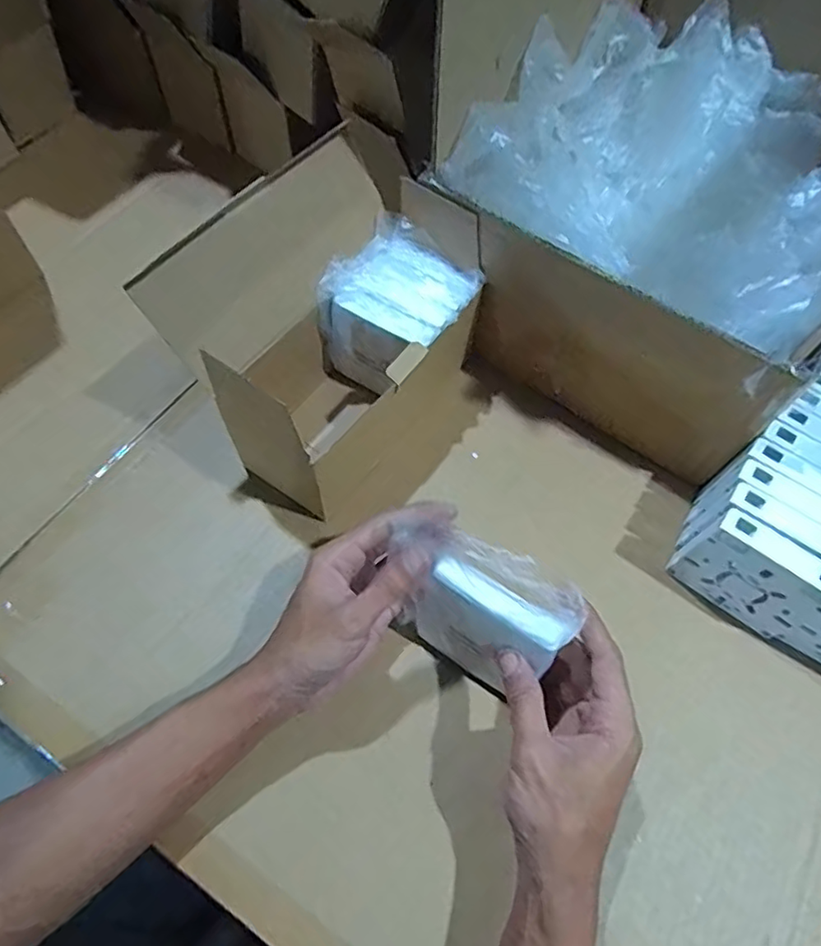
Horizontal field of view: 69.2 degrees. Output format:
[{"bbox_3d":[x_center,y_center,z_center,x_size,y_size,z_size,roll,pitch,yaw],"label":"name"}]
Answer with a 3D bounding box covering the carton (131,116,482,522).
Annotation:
[{"bbox_3d":[-0.054,-0.116,0.467,0.142,0.171,0.221,35,65,15],"label":"carton"}]

